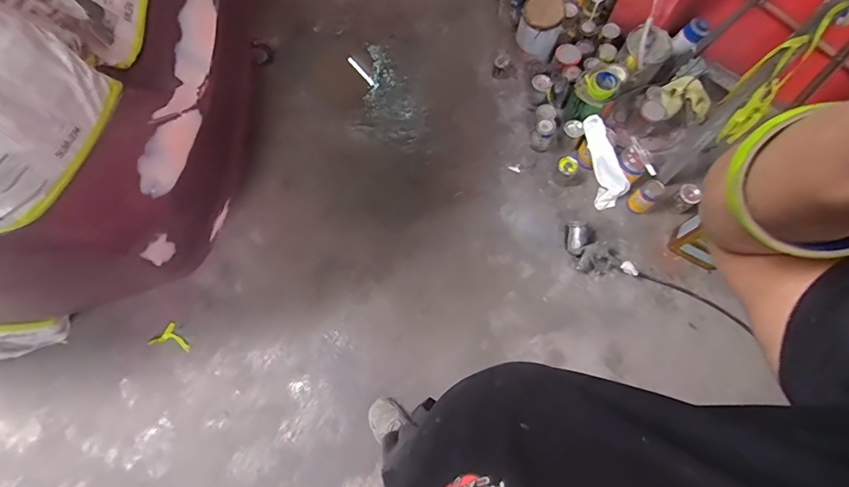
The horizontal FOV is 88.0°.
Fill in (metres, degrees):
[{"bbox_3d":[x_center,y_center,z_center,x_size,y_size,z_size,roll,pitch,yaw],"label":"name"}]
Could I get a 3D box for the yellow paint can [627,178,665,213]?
[{"bbox_3d":[0.723,-0.157,1.440,0.065,0.104,0.071,0,70,0],"label":"yellow paint can"}]

